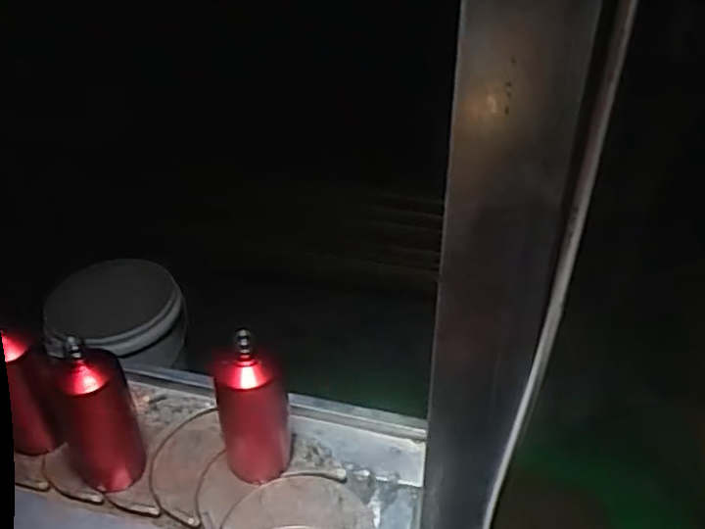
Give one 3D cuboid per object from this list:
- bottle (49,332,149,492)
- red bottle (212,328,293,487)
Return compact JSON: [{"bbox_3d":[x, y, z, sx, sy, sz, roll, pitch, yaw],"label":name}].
[{"bbox_3d":[-0.305,0.178,0.841,0.080,0.195,0.068,-7,38,-9],"label":"bottle"},{"bbox_3d":[-0.125,0.163,0.867,0.089,0.191,0.098,-6,38,-7],"label":"red bottle"}]

